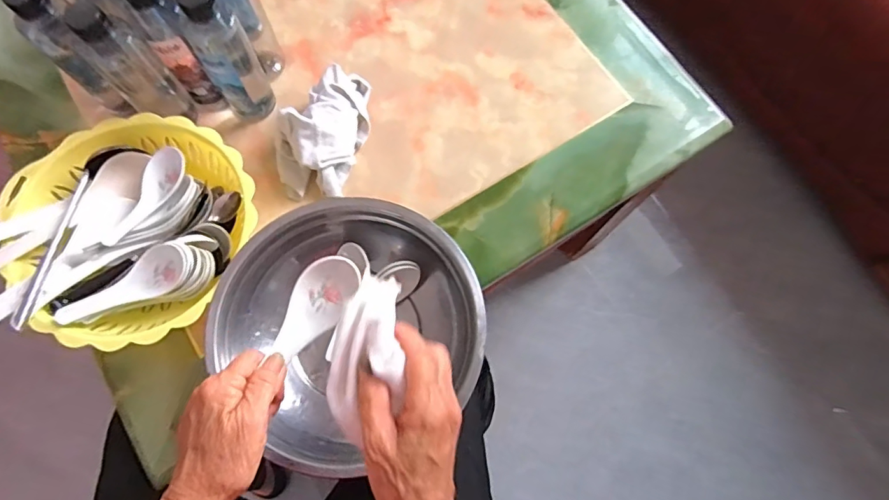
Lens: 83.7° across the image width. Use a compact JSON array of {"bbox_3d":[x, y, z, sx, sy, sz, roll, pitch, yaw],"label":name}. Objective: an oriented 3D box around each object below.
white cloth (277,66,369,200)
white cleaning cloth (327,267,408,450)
[{"bbox_3d":[-0.144,-0.144,0.579,0.092,0.051,0.150,13,73,2],"label":"white cloth"},{"bbox_3d":[-0.052,0.071,0.347,0.051,0.026,0.113,8,68,1],"label":"white cleaning cloth"}]

